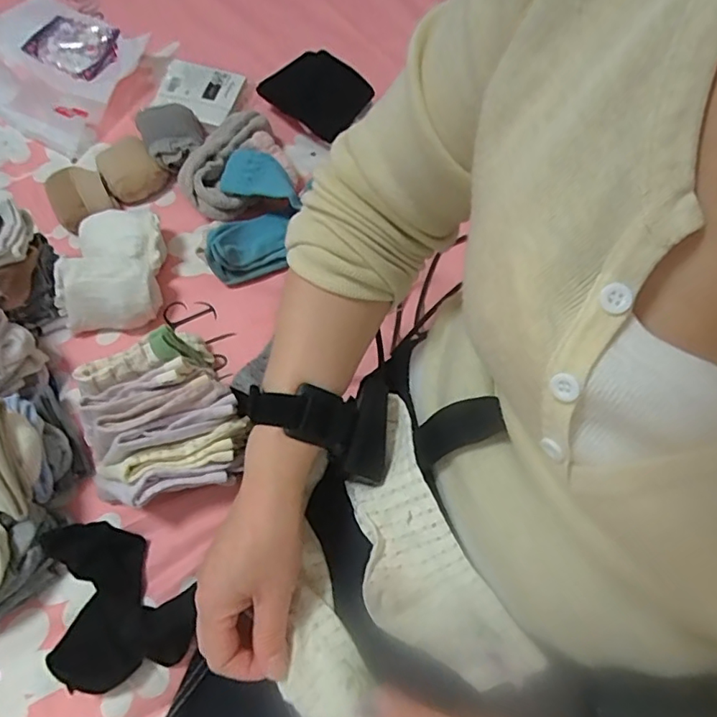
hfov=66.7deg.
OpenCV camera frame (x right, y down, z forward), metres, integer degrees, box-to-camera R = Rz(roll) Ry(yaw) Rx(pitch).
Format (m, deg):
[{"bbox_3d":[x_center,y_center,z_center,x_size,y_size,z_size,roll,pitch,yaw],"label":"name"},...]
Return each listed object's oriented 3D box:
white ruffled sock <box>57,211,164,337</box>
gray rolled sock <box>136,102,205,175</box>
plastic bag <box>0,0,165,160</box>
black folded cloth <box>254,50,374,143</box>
[{"bbox_3d":[-0.251,-0.093,0.562,0.096,0.057,0.126,0,65,-1],"label":"white ruffled sock"},{"bbox_3d":[-0.220,-0.260,0.645,0.070,0.037,0.092,-13,65,-7],"label":"gray rolled sock"},{"bbox_3d":[-0.402,-0.377,0.708,0.266,0.039,0.201,26,67,11],"label":"plastic bag"},{"bbox_3d":[-0.053,-0.326,0.662,0.116,0.019,0.082,36,98,2],"label":"black folded cloth"}]

